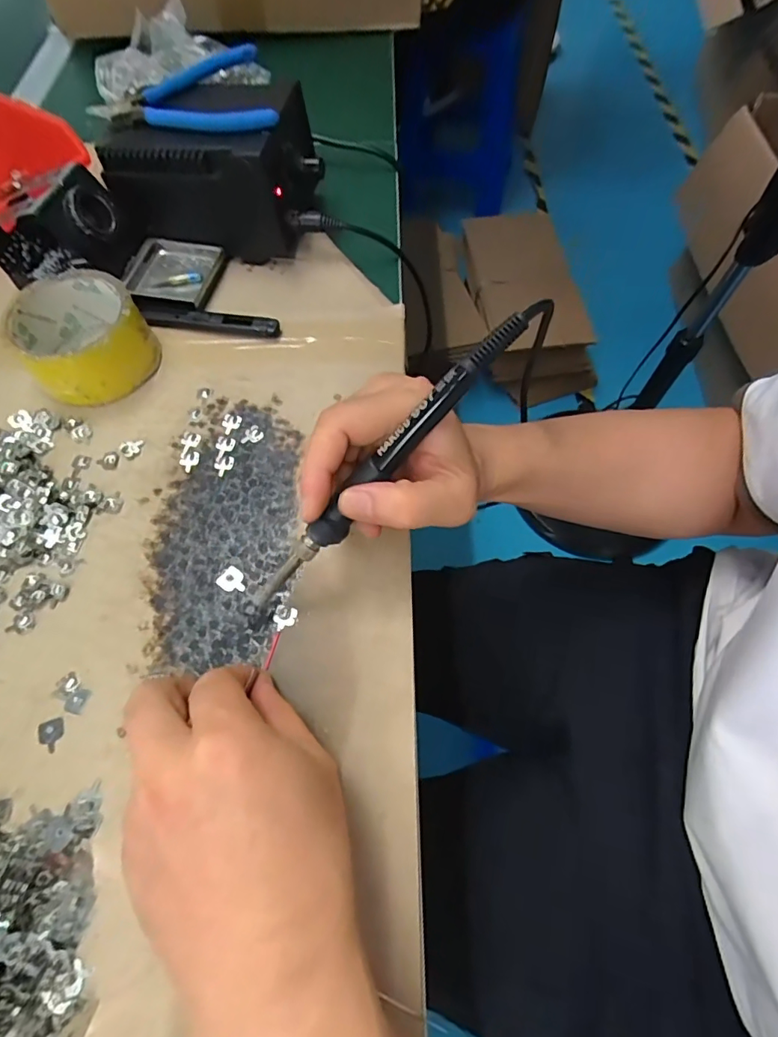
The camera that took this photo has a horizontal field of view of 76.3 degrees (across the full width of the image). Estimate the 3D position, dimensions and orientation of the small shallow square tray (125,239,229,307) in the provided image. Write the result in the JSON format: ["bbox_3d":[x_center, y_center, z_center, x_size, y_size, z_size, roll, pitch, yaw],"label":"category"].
[{"bbox_3d":[-0.176,-0.202,0.410,0.069,0.013,0.070,7,63,4],"label":"small shallow square tray"}]

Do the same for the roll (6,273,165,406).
[{"bbox_3d":[-0.220,-0.132,0.360,0.082,0.048,0.084,0,63,1],"label":"roll"}]

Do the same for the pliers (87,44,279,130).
[{"bbox_3d":[-0.160,-0.329,0.386,0.137,0.017,0.121,-9,63,-4],"label":"pliers"}]

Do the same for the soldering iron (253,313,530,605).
[{"bbox_3d":[-0.007,-0.021,0.245,0.194,0.014,0.015,-46,67,17],"label":"soldering iron"}]

